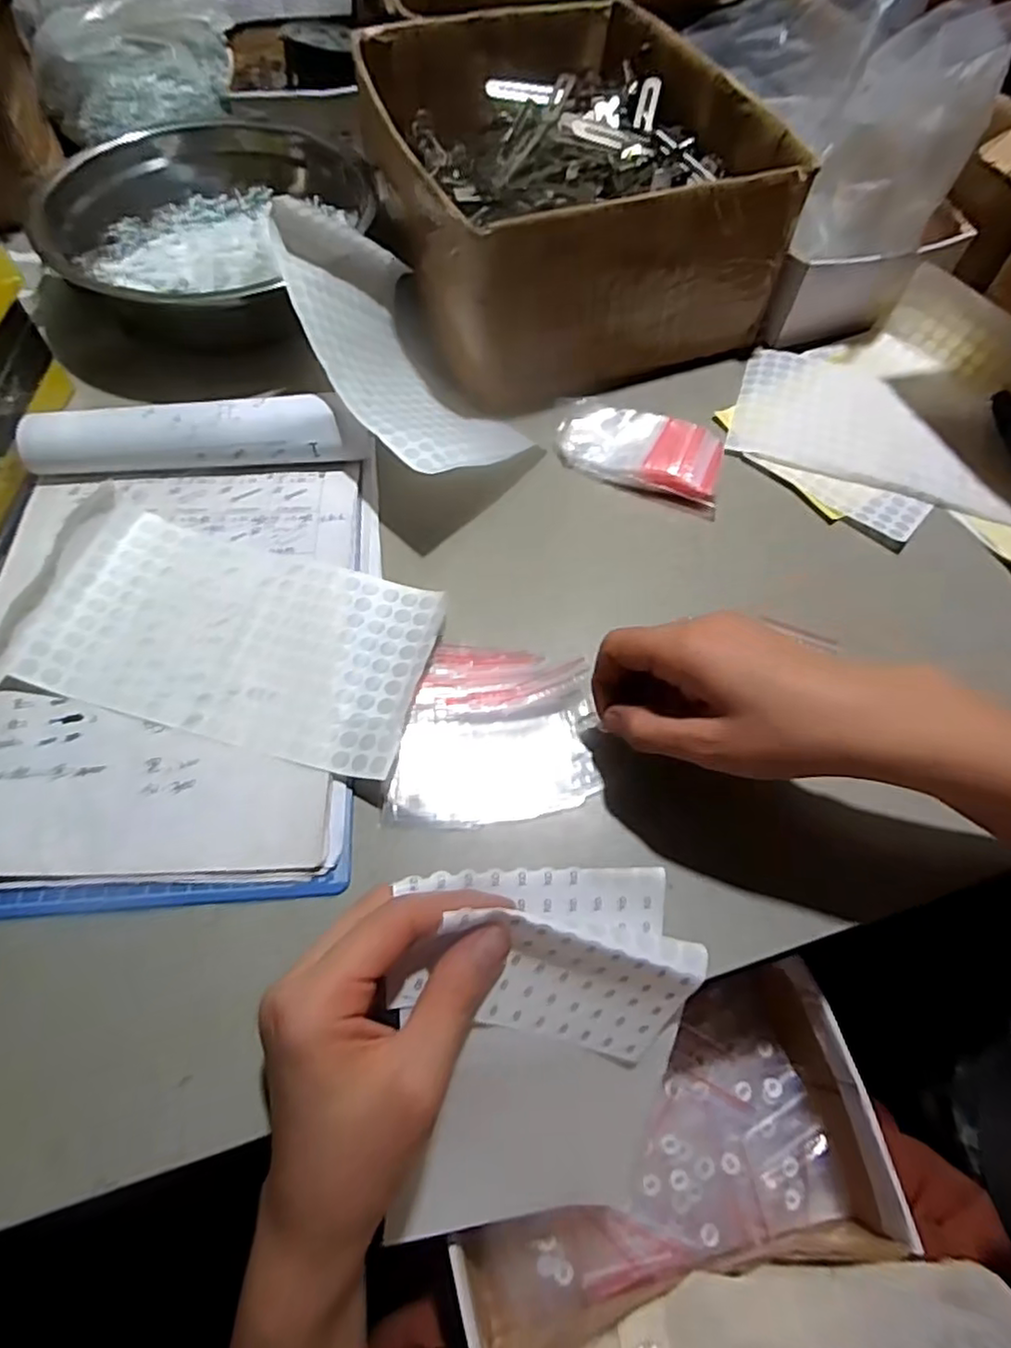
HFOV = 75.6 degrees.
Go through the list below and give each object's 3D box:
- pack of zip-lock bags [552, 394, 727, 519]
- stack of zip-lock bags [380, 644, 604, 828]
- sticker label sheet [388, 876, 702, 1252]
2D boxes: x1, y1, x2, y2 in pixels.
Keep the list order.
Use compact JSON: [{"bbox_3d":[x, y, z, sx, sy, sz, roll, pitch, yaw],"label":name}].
[{"bbox_3d":[0.094,-0.158,0.462,0.121,0.023,0.064,19,62,8],"label":"pack of zip-lock bags"},{"bbox_3d":[-0.005,0.031,0.357,0.108,0.017,0.102,2,61,-1],"label":"stack of zip-lock bags"},{"bbox_3d":[0.016,0.174,0.295,0.127,0.025,0.170,4,100,-11],"label":"sticker label sheet"}]

